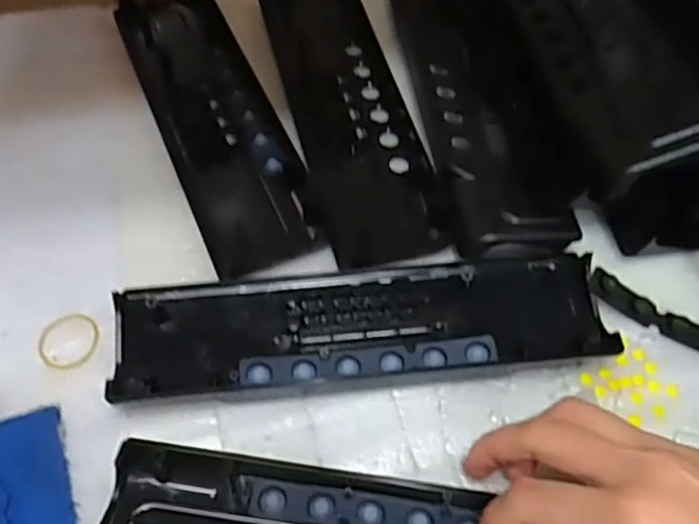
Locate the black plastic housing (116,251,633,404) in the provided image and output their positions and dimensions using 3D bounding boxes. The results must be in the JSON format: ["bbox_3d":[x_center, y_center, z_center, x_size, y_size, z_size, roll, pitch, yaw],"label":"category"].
[{"bbox_3d":[0.008,0.030,0.346,0.245,0.015,0.058,-4,57,-5],"label":"black plastic housing"}]

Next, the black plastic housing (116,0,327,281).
[{"bbox_3d":[-0.087,-0.095,0.424,0.071,0.015,0.250,-20,59,-15],"label":"black plastic housing"}]

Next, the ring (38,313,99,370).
[{"bbox_3d":[-0.142,0.040,0.342,0.029,0.004,0.030,2,64,-3],"label":"ring"}]

